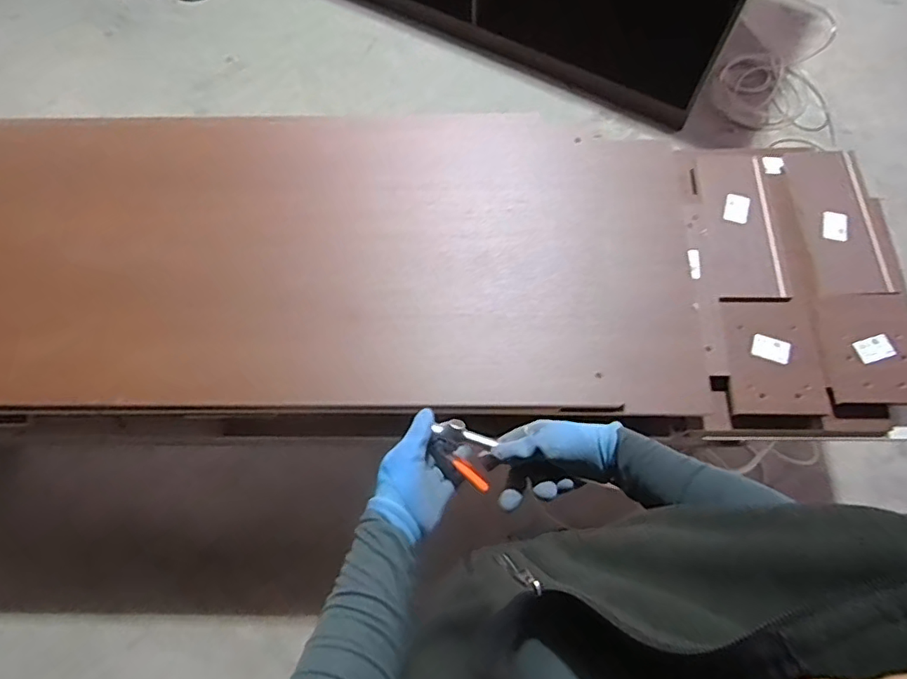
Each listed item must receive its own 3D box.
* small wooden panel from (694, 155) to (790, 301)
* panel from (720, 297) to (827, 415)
[{"bbox_3d":[0.562,-0.226,1.095,0.143,0.015,0.329,6,65,-9],"label":"small wooden panel"},{"bbox_3d":[0.573,0.027,1.003,0.163,0.011,0.205,1,68,1],"label":"panel"}]

